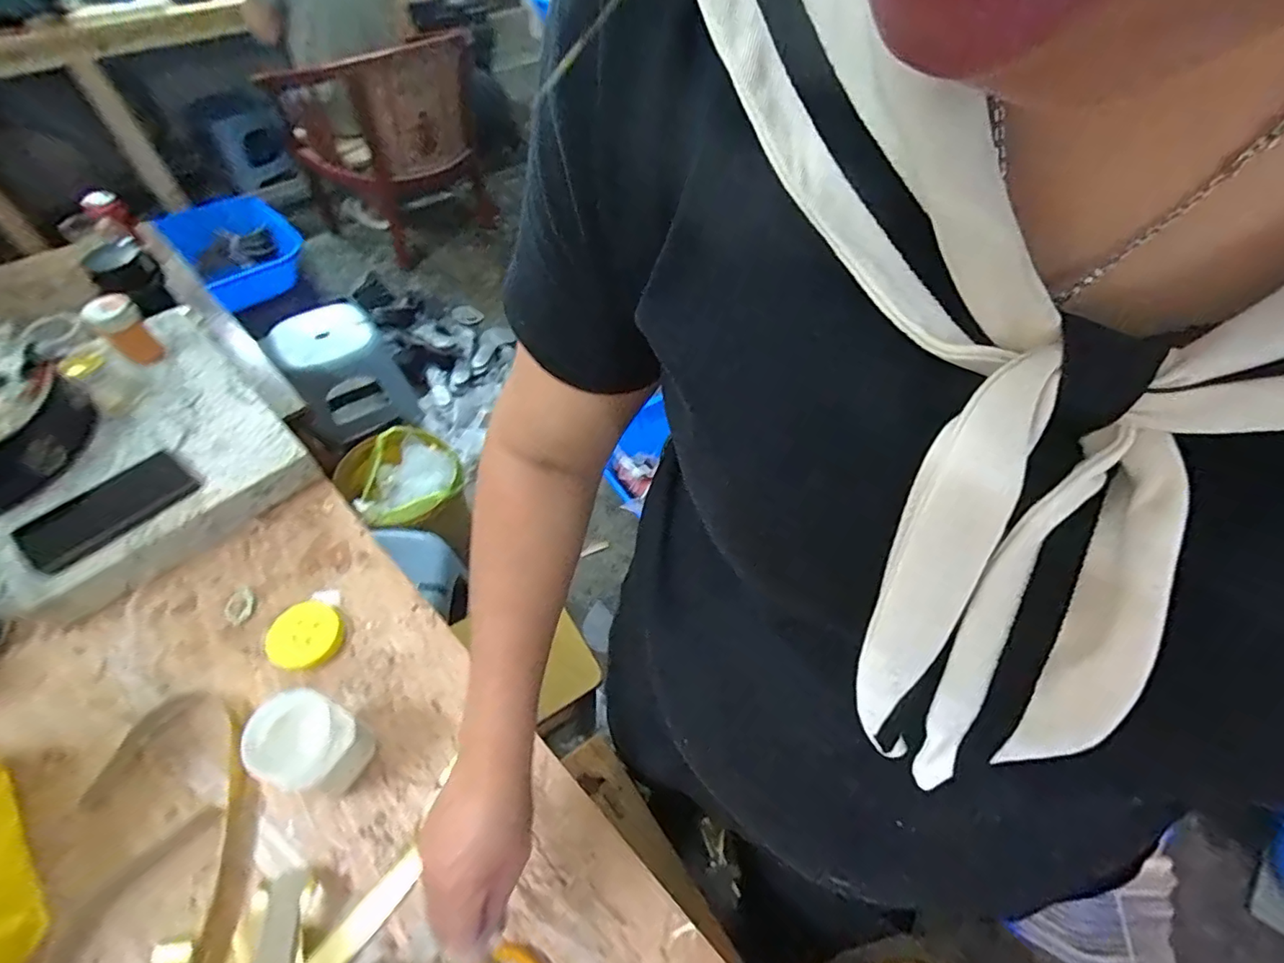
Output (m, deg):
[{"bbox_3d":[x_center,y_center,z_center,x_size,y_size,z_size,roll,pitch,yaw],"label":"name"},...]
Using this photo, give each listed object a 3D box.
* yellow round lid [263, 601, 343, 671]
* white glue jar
[{"bbox_3d":[-0.360,0.165,0.585,0.070,0.022,0.070,2,54,-2],"label":"yellow round lid"},{"bbox_3d":[-0.295,0.237,0.490,0.070,0.099,0.069,2,54,-2],"label":"white glue jar"}]

